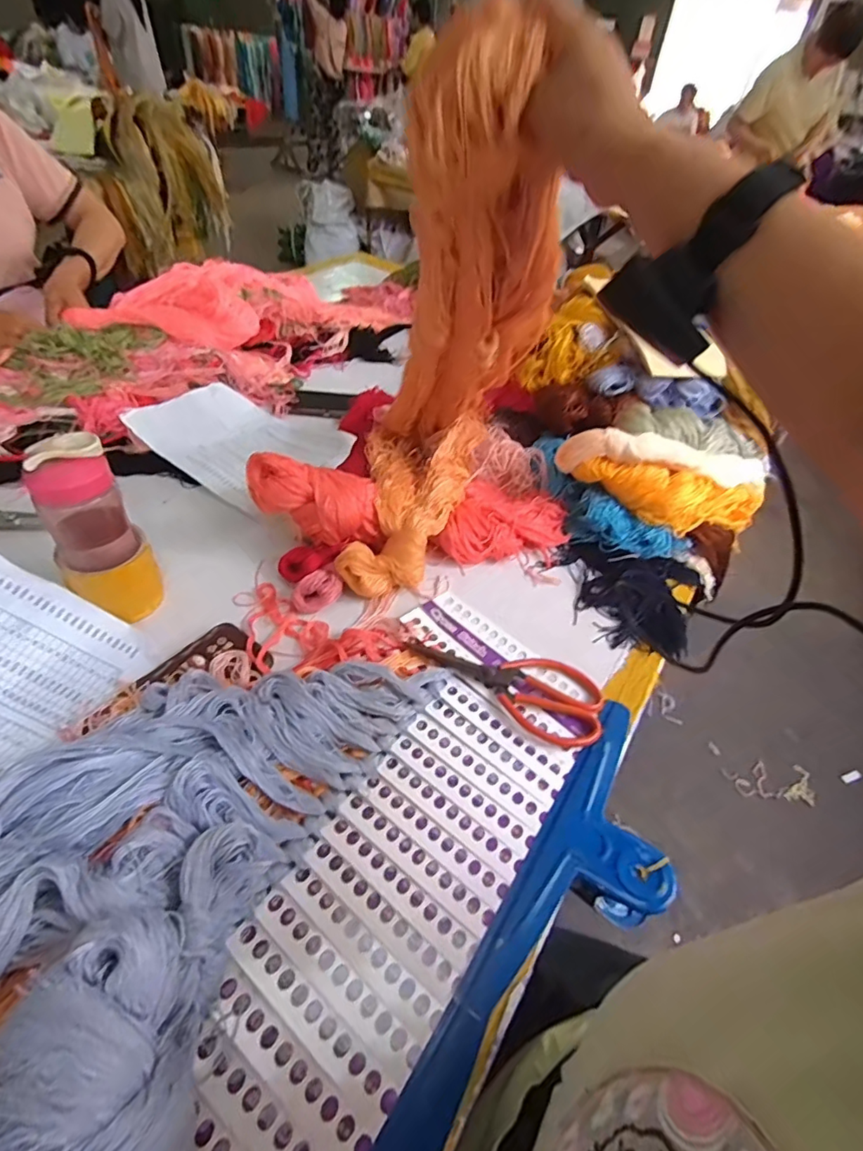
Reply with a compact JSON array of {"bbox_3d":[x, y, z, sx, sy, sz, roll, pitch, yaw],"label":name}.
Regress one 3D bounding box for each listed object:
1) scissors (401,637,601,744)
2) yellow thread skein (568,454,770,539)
[{"bbox_3d":[0.072,0.108,0.541,0.204,0.013,0.089,18,46,10],"label":"scissors"},{"bbox_3d":[0.318,-0.104,0.692,0.275,0.070,0.049,9,44,-17],"label":"yellow thread skein"}]

